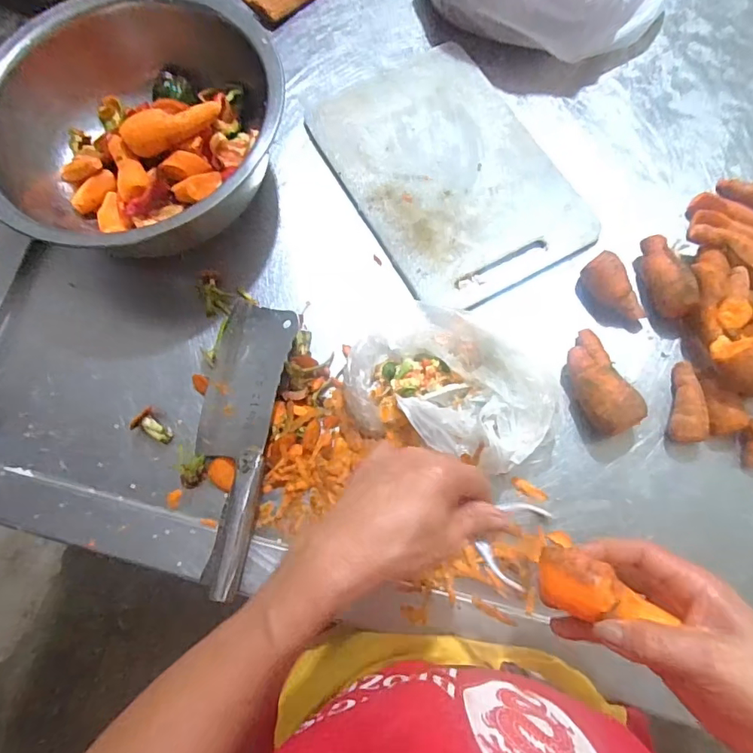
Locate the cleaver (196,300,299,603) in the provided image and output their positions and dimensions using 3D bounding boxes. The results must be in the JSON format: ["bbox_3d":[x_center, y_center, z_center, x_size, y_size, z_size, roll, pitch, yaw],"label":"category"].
[{"bbox_3d":[-0.150,0.064,0.517,0.084,0.031,0.291,9,73,5],"label":"cleaver"}]

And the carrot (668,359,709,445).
[{"bbox_3d":[0.330,0.026,0.523,0.030,0.031,0.089,14,75,6],"label":"carrot"}]

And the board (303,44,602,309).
[{"bbox_3d":[0.083,-0.262,0.621,0.234,0.010,0.353,-28,74,-6],"label":"board"}]

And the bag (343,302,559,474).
[{"bbox_3d":[0.078,0.006,0.523,0.208,0.037,0.144,16,75,7],"label":"bag"}]

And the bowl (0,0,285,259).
[{"bbox_3d":[-0.275,-0.285,0.586,0.339,0.109,0.322,-11,74,-1],"label":"bowl"}]

